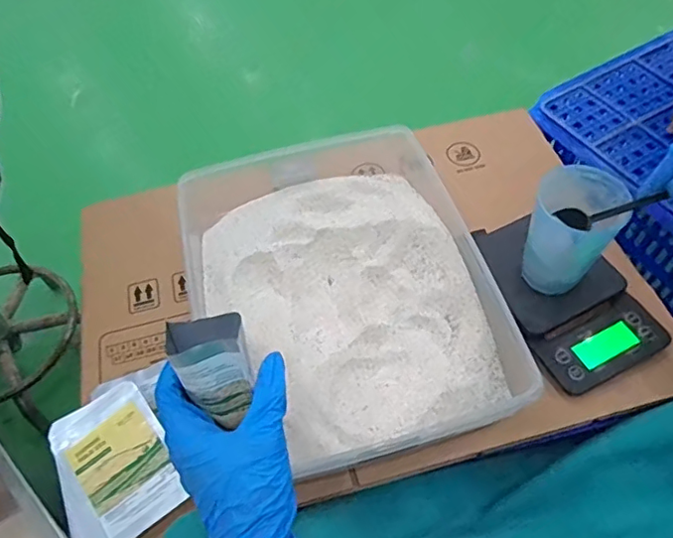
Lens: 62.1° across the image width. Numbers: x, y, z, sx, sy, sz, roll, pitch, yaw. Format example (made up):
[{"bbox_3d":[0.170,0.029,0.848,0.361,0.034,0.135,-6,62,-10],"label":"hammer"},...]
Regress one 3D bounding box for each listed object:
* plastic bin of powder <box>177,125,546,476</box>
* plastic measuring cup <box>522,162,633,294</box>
[{"bbox_3d":[-0.004,-0.005,0.596,0.281,0.068,0.401,-19,56,-9],"label":"plastic bin of powder"},{"bbox_3d":[0.223,-0.036,0.533,0.076,0.093,0.079,-2,55,2],"label":"plastic measuring cup"}]

